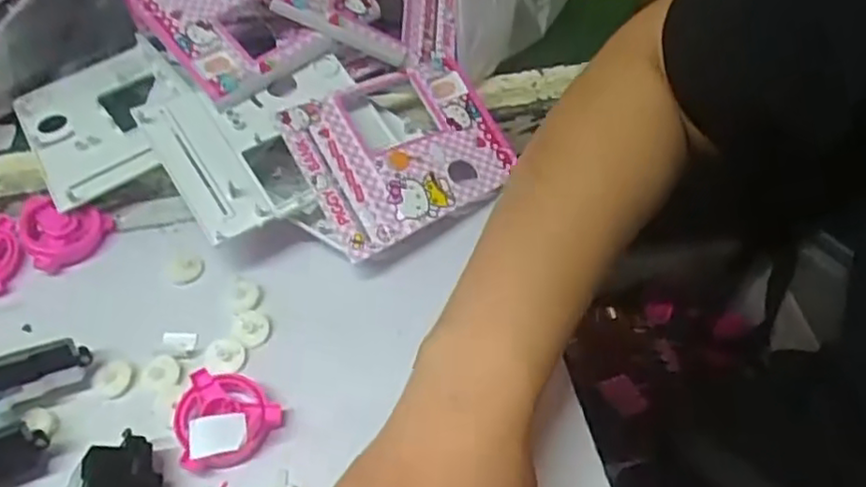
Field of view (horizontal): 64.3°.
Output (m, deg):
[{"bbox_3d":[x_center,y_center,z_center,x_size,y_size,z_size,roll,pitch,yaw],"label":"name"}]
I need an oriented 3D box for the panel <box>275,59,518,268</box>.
[{"bbox_3d":[-0.018,-0.065,0.462,0.140,0.010,0.113,-26,73,-25],"label":"panel"}]

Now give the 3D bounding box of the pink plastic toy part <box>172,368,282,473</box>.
[{"bbox_3d":[-0.116,0.098,0.375,0.054,0.019,0.053,-1,52,1],"label":"pink plastic toy part"}]

